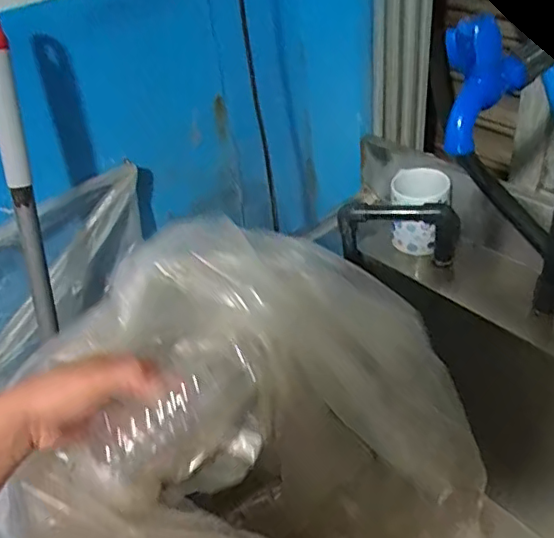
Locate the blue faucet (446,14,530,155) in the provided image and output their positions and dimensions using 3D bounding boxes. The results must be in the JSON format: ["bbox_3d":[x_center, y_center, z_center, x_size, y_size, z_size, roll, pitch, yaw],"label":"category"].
[{"bbox_3d":[0.139,-0.129,0.400,0.028,0.079,0.072,27,50,36],"label":"blue faucet"}]

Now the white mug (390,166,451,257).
[{"bbox_3d":[0.203,-0.081,0.838,0.082,0.106,0.074,5,40,15],"label":"white mug"}]

